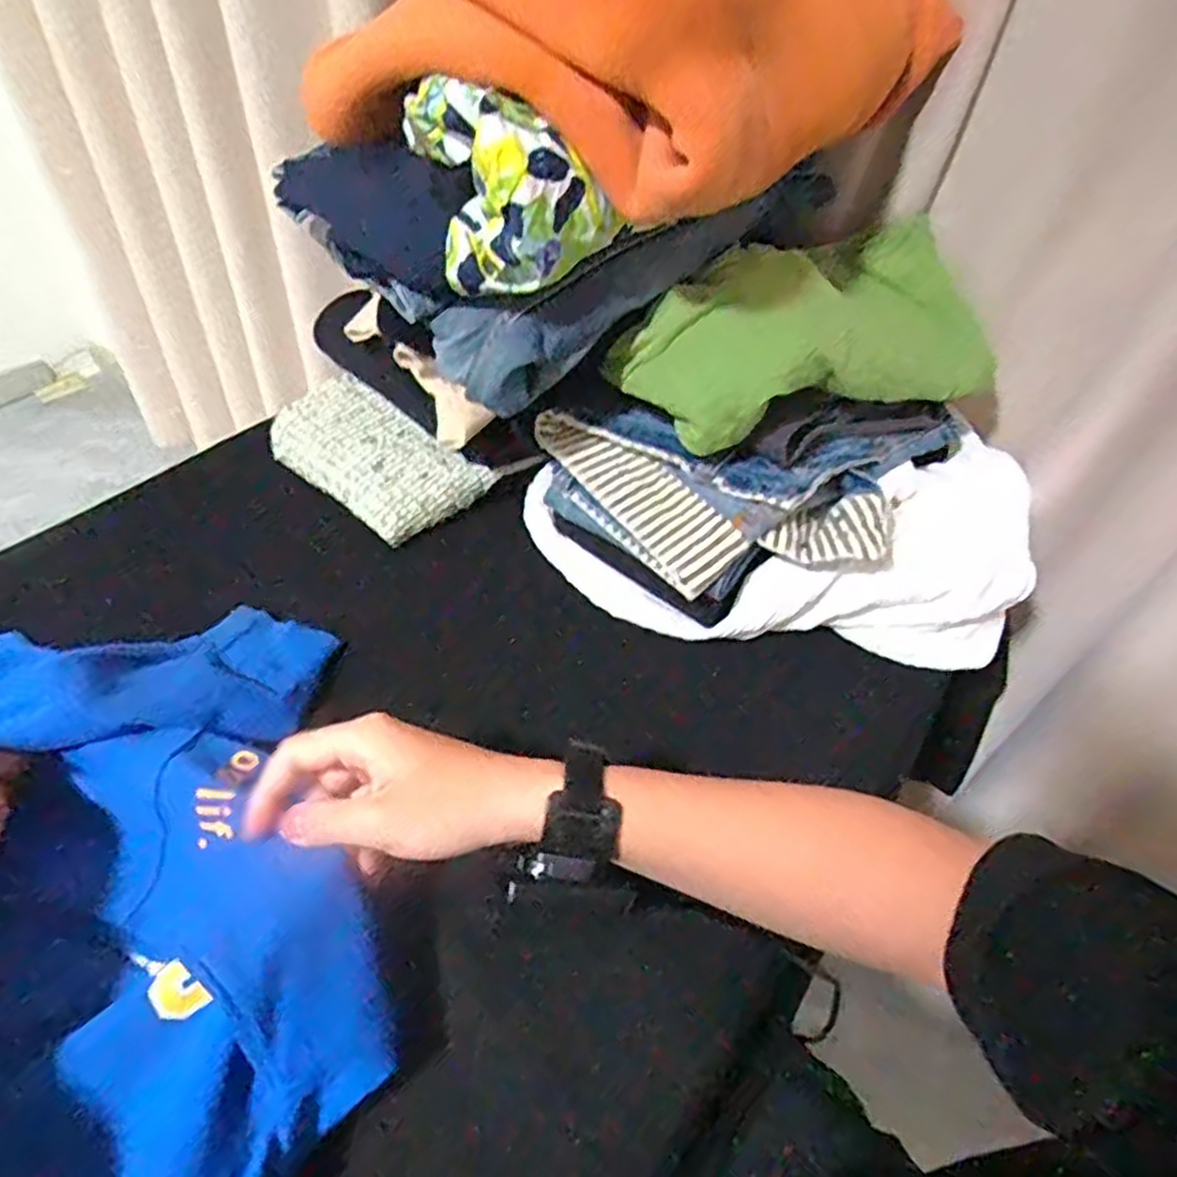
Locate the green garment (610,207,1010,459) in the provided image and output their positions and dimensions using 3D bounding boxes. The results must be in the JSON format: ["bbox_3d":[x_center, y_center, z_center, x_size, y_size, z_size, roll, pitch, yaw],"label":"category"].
[{"bbox_3d":[0.175,-0.183,0.562,0.288,0.091,0.165,-31,58,-29],"label":"green garment"}]

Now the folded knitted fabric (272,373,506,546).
[{"bbox_3d":[-0.177,-0.110,0.626,0.173,0.039,0.096,32,52,20],"label":"folded knitted fabric"}]

